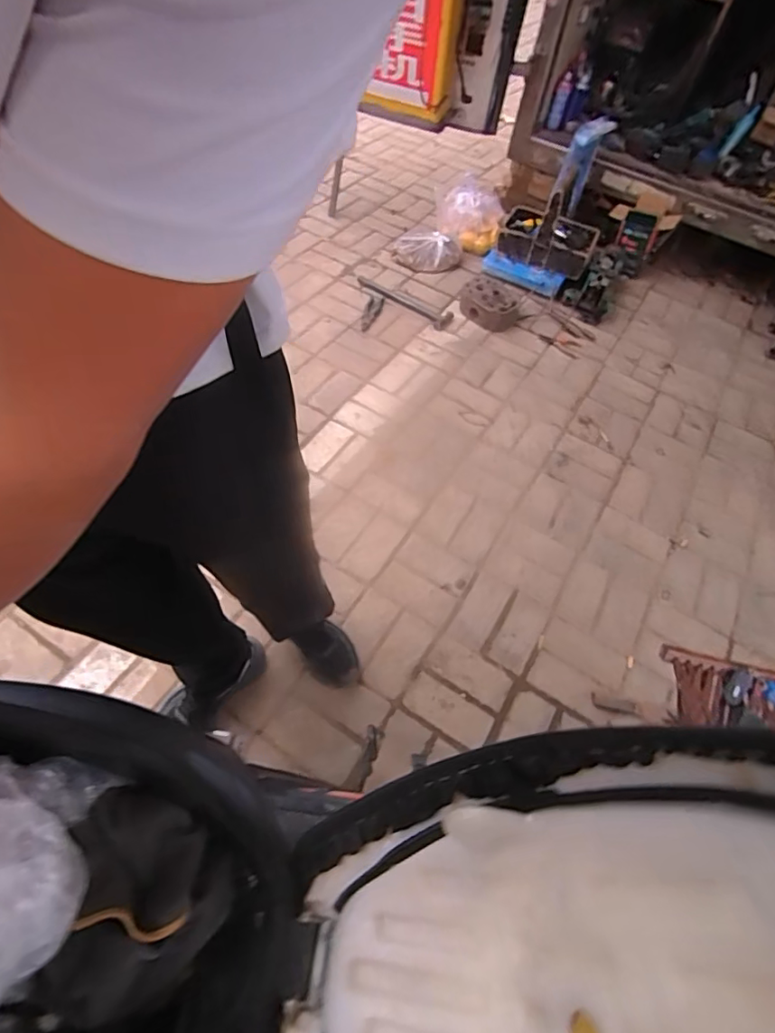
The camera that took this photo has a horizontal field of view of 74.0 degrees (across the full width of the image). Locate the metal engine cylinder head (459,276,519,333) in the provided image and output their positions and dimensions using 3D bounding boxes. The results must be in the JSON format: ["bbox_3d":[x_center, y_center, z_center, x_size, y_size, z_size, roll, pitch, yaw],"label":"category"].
[{"bbox_3d":[0.361,-0.742,1.797,0.207,0.064,0.216,19,56,7],"label":"metal engine cylinder head"}]

